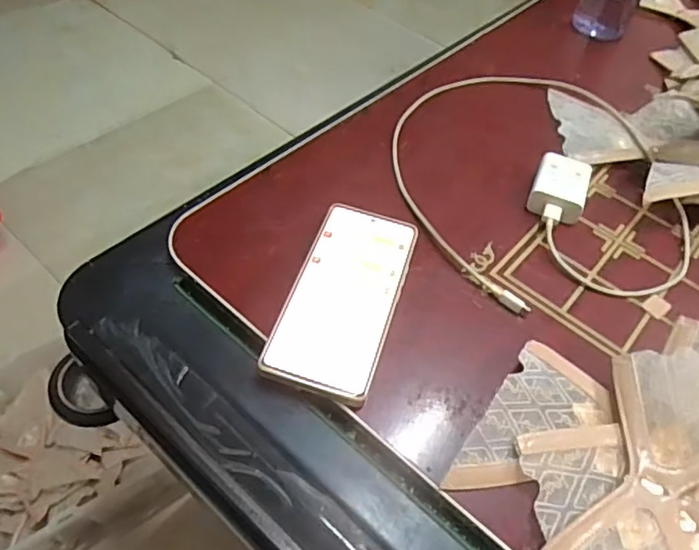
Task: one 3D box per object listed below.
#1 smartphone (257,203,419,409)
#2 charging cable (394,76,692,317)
[{"bbox_3d":[-0.003,0.014,0.433,0.078,0.012,0.165,16,52,7],"label":"smartphone"},{"bbox_3d":[0.169,-0.101,0.544,0.257,0.018,0.303,-9,53,-12],"label":"charging cable"}]

